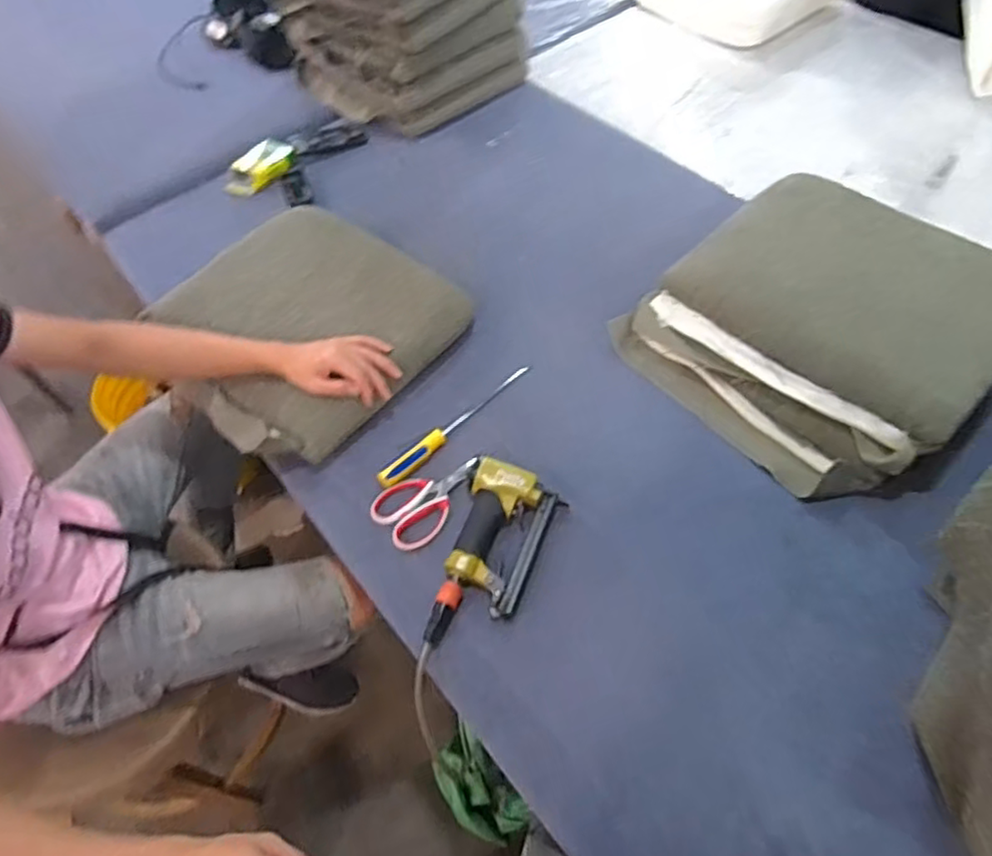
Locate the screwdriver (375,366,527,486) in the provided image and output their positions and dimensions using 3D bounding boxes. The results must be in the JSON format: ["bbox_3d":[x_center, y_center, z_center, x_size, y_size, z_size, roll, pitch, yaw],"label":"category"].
[{"bbox_3d":[-0.055,-0.009,0.982,0.294,0.031,0.033,-39,63,-21],"label":"screwdriver"}]

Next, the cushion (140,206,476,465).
[{"bbox_3d":[-0.324,-0.175,1.094,0.452,0.073,0.430,32,63,22],"label":"cushion"}]

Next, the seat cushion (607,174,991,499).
[{"bbox_3d":[0.506,-0.165,0.992,0.465,0.171,0.451,-33,60,-18],"label":"seat cushion"}]

